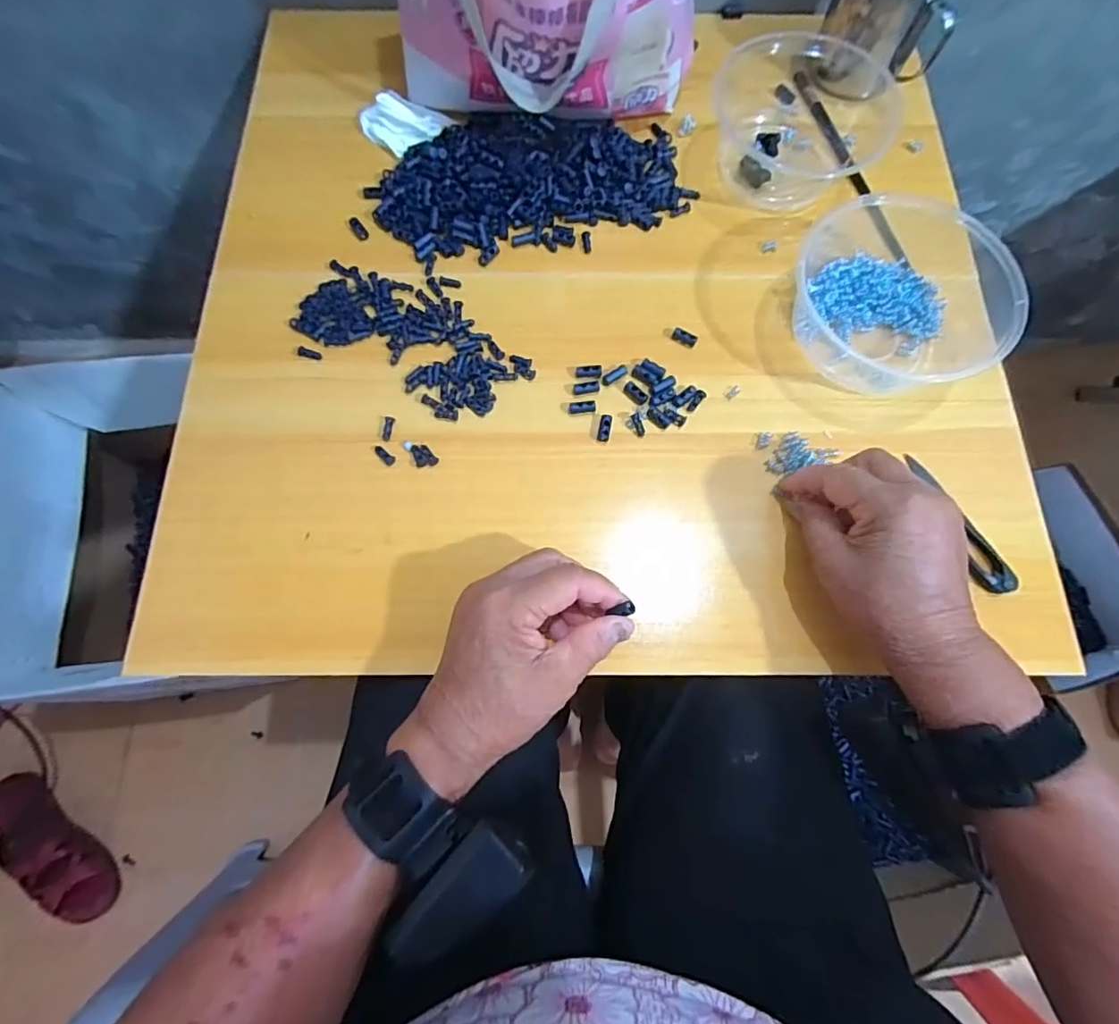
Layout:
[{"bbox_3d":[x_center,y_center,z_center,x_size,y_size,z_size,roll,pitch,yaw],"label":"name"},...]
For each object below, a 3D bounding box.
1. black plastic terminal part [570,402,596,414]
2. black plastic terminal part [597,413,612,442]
[{"bbox_3d":[0.016,-0.075,0.372,0.018,0.006,0.007,0,75,0],"label":"black plastic terminal part"},{"bbox_3d":[0.032,-0.059,0.368,0.009,0.004,0.020,10,75,2],"label":"black plastic terminal part"}]

